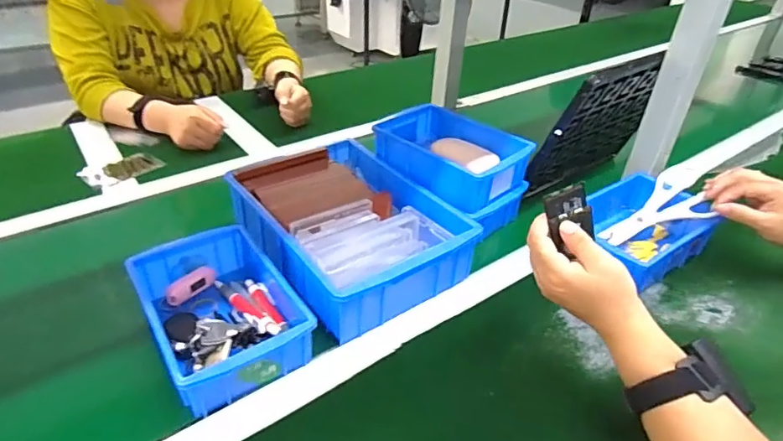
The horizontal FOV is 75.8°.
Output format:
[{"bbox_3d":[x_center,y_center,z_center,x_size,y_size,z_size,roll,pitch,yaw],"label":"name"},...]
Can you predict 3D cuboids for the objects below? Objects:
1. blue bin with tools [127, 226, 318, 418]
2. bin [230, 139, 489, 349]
[{"bbox_3d":[-0.185,0.101,0.549,0.137,0.077,0.202,-19,41,-28],"label":"blue bin with tools"},{"bbox_3d":[-0.058,0.006,0.640,0.202,0.083,0.286,-23,43,-32],"label":"bin"}]

